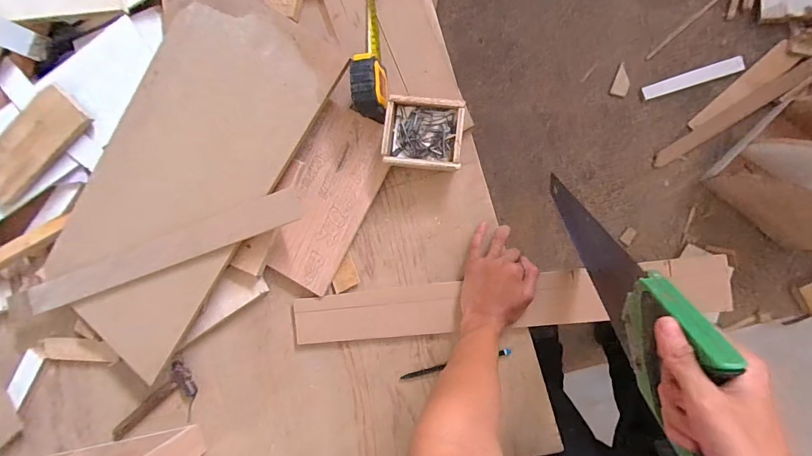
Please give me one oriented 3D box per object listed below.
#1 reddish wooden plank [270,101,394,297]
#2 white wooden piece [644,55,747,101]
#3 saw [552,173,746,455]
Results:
[{"bbox_3d":[-0.126,-0.048,0.610,0.132,0.019,0.274,28,96,12],"label":"reddish wooden plank"},{"bbox_3d":[0.876,-0.456,1.190,0.263,0.019,0.045,-16,101,19],"label":"white wooden piece"},{"bbox_3d":[0.237,0.055,0.449,0.030,0.403,0.108,-9,118,8],"label":"saw"}]

